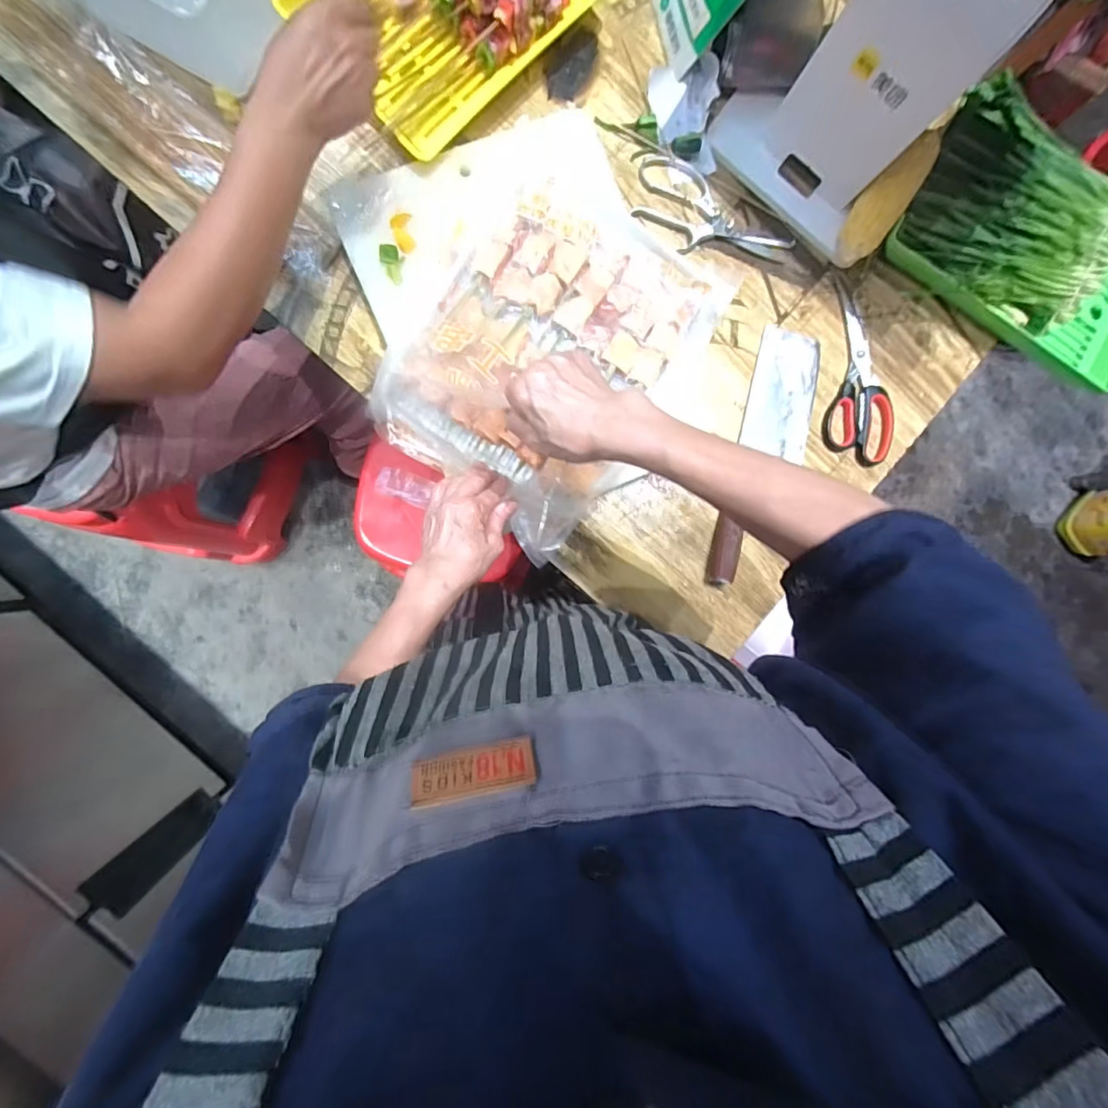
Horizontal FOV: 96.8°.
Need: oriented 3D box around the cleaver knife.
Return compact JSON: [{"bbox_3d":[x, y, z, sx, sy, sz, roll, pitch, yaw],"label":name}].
[{"bbox_3d":[0.260,-0.113,0.600,0.088,0.032,0.316,14,88,-8],"label":"cleaver knife"}]

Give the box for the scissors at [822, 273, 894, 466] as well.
[{"bbox_3d":[0.374,-0.220,0.598,0.081,0.018,0.213,3,90,-8],"label":"scissors"}]

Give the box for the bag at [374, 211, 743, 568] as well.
[{"bbox_3d":[0.001,-0.205,0.499,0.230,0.070,0.347,36,86,-7],"label":"bag"}]

